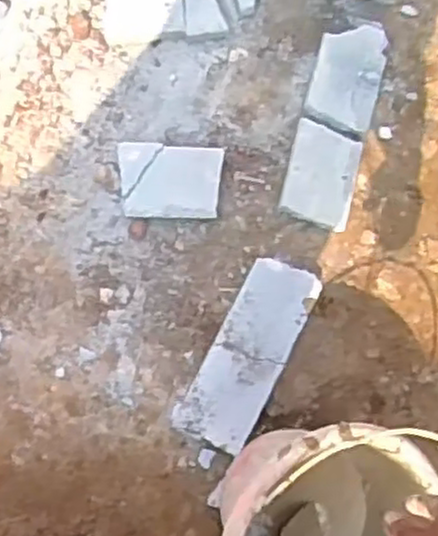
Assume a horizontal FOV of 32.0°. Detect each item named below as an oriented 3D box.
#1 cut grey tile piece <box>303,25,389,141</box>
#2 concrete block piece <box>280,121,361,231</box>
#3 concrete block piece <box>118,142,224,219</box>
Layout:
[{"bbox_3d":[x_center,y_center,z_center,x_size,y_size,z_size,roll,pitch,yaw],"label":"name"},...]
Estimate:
[{"bbox_3d":[0.192,-0.289,1.155,0.098,0.032,0.172,18,80,-4],"label":"cut grey tile piece"},{"bbox_3d":[0.152,-0.137,1.124,0.097,0.030,0.145,13,80,-5],"label":"concrete block piece"},{"bbox_3d":[-0.069,-0.123,1.087,0.142,0.033,0.104,2,81,-7],"label":"concrete block piece"}]

